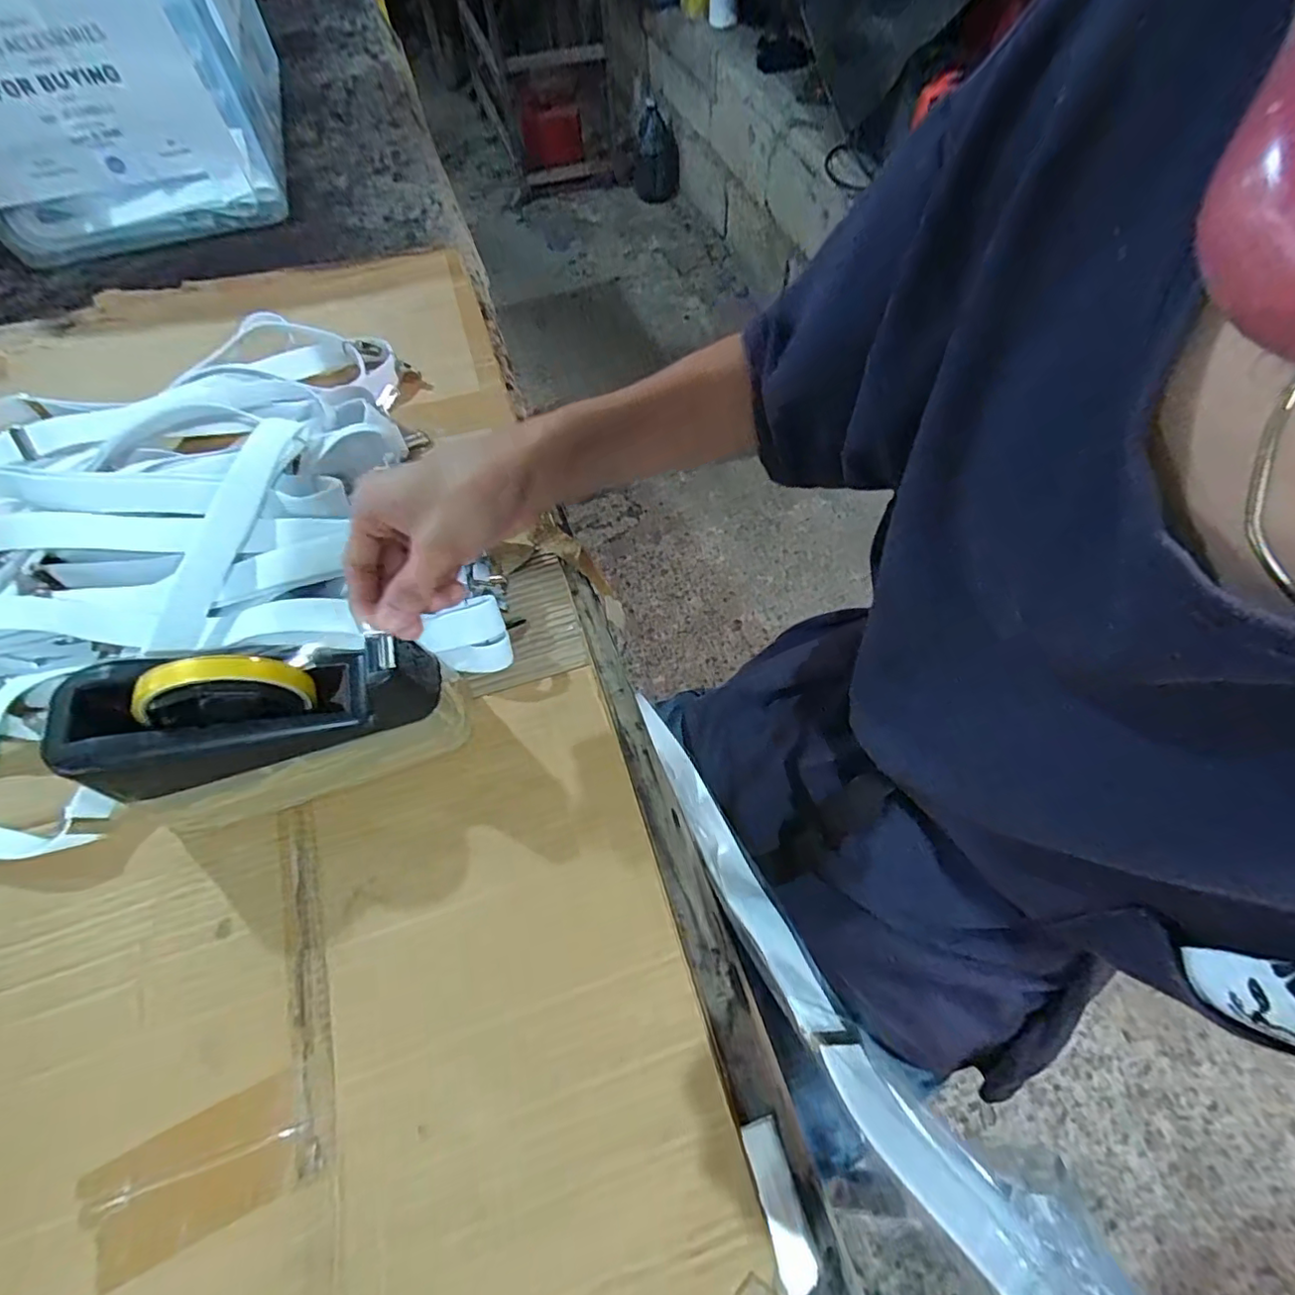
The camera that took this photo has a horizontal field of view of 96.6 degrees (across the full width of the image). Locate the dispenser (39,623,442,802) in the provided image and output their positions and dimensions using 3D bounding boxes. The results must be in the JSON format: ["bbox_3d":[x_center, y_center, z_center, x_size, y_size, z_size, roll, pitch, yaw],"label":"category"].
[{"bbox_3d":[-0.225,0.029,0.337,0.190,0.067,0.064,-11,63,-20],"label":"dispenser"}]

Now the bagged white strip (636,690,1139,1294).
[{"bbox_3d":[0.075,0.150,0.357,0.047,0.050,0.415,-21,27,-11],"label":"bagged white strip"}]

